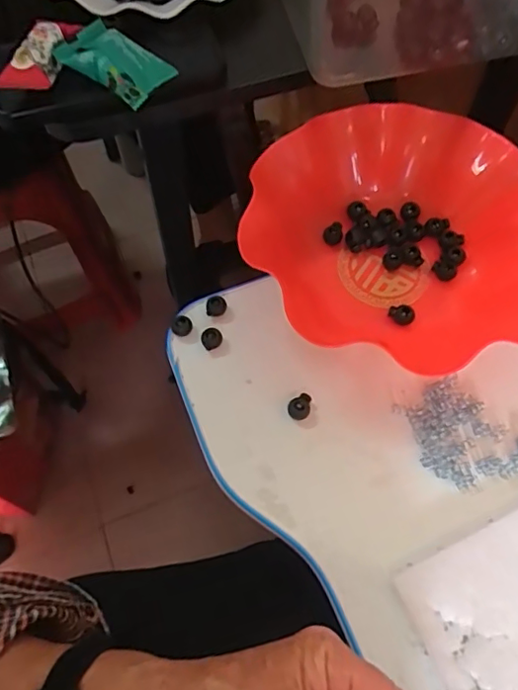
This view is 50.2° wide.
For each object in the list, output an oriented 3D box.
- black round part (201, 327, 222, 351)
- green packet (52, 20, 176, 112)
[{"bbox_3d":[-0.035,-0.004,0.417,0.012,0.015,0.016,33,68,15],"label":"black round part"},{"bbox_3d":[-0.099,-0.196,0.380,0.069,0.018,0.046,34,68,16],"label":"green packet"}]

